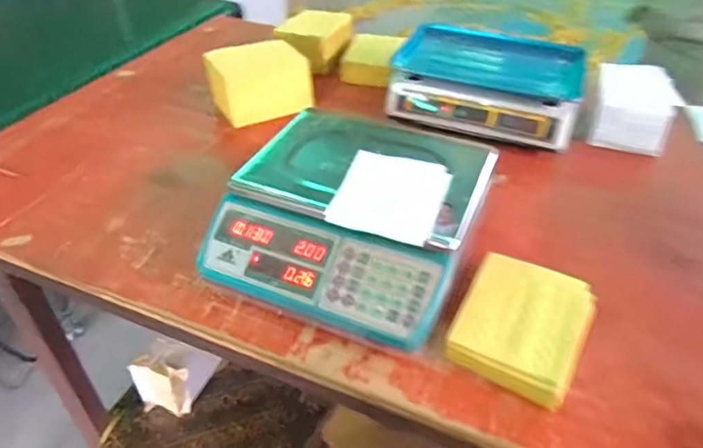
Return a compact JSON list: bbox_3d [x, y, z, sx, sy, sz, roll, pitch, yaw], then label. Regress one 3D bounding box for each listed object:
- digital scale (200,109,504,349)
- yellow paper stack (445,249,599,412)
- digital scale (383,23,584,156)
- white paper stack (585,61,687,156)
[{"bbox_3d":[0.000,-0.021,0.657,0.288,0.103,0.286,15,43,16],"label":"digital scale"},{"bbox_3d":[0.192,0.109,0.585,0.130,0.027,0.162,21,45,22],"label":"yellow paper stack"},{"bbox_3d":[0.242,-0.255,0.951,0.323,0.095,0.213,15,43,16],"label":"digital scale"},{"bbox_3d":[0.498,-0.210,0.931,0.131,0.080,0.174,14,42,15],"label":"white paper stack"}]

